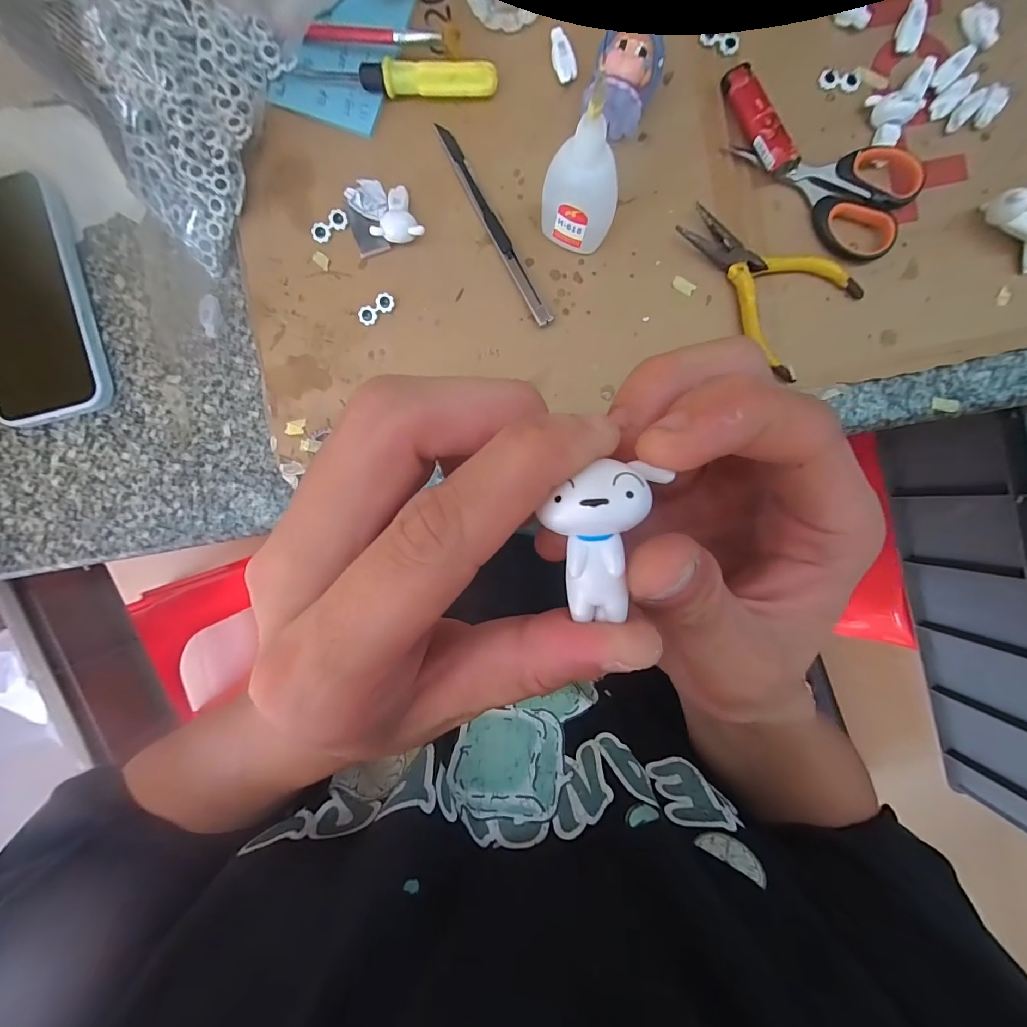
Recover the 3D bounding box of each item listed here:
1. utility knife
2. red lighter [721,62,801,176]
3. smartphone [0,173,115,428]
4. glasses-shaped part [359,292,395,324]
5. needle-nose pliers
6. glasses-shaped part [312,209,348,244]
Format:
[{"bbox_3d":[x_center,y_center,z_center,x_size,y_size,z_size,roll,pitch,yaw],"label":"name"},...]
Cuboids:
[{"bbox_3d":[-0.014,-0.194,0.290,0.011,0.007,0.150,-29,90,2],"label":"utility knife"},{"bbox_3d":[0.156,-0.252,0.277,0.017,0.020,0.076,-24,91,2],"label":"red lighter"},{"bbox_3d":[-0.342,-0.147,0.302,0.091,0.016,0.163,-15,91,2],"label":"smartphone"},{"bbox_3d":[-0.093,-0.140,0.294,0.027,0.005,0.013,-36,90,2],"label":"glasses-shaped part"},{"bbox_3d":[0.162,-0.157,0.283,0.117,0.012,0.073,43,92,0],"label":"needle-nose pliers"},{"bbox_3d":[-0.125,-0.196,0.294,0.026,0.004,0.014,-30,90,2],"label":"glasses-shaped part"}]

